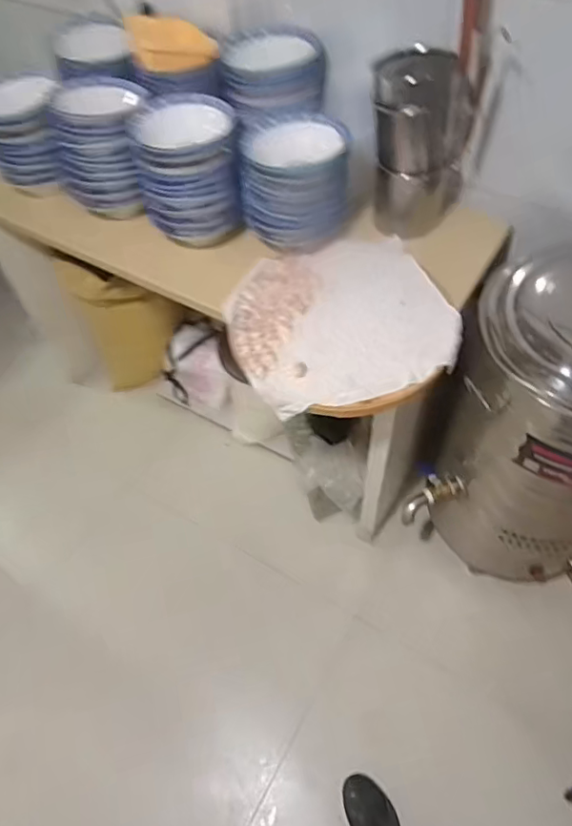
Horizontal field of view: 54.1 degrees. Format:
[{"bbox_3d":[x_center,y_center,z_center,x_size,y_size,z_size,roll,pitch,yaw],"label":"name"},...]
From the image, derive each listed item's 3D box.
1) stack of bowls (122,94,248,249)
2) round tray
[{"bbox_3d":[-0.182,-0.457,1.094,0.191,0.222,0.222,-5,55,0],"label":"stack of bowls"},{"bbox_3d":[0.091,-0.173,1.022,0.400,0.036,0.402,-2,55,3],"label":"round tray"}]

